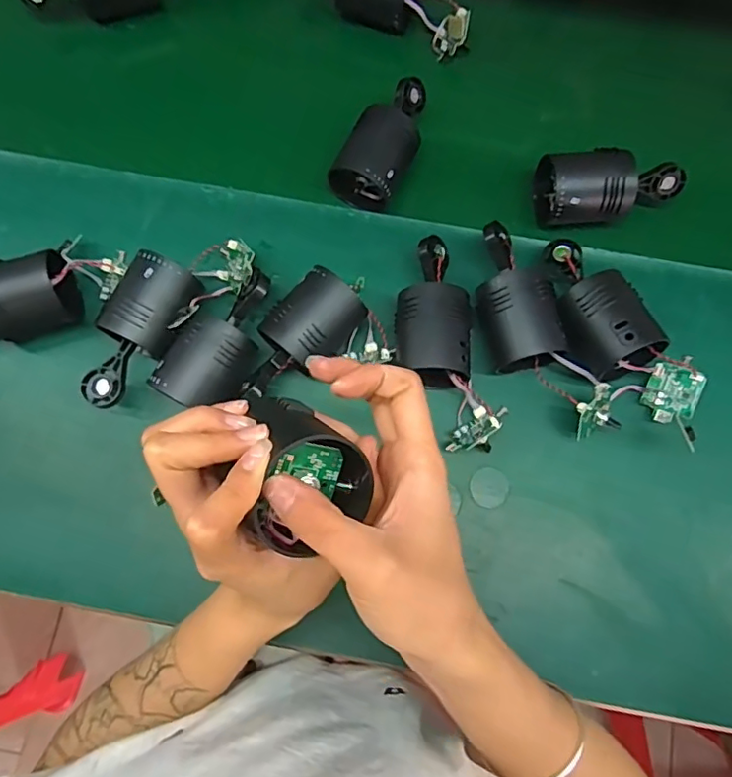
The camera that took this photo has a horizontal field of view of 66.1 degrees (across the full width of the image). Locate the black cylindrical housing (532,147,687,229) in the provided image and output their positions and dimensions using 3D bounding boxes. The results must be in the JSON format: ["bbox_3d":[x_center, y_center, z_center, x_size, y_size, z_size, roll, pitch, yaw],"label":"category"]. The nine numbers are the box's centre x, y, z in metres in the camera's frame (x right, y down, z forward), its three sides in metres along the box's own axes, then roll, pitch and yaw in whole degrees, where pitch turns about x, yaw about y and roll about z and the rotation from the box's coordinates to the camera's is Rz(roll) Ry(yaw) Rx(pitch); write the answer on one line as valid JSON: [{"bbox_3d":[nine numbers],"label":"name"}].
[{"bbox_3d":[0.202,-0.161,0.459,0.115,0.047,0.053,-2,76,0],"label":"black cylindrical housing"}]

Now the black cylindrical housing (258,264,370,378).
[{"bbox_3d":[-0.038,-0.048,0.423,0.053,0.054,0.072,35,79,9],"label":"black cylindrical housing"}]

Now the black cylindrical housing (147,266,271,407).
[{"bbox_3d":[-0.107,-0.035,0.419,0.056,0.053,0.115,23,78,6],"label":"black cylindrical housing"}]

